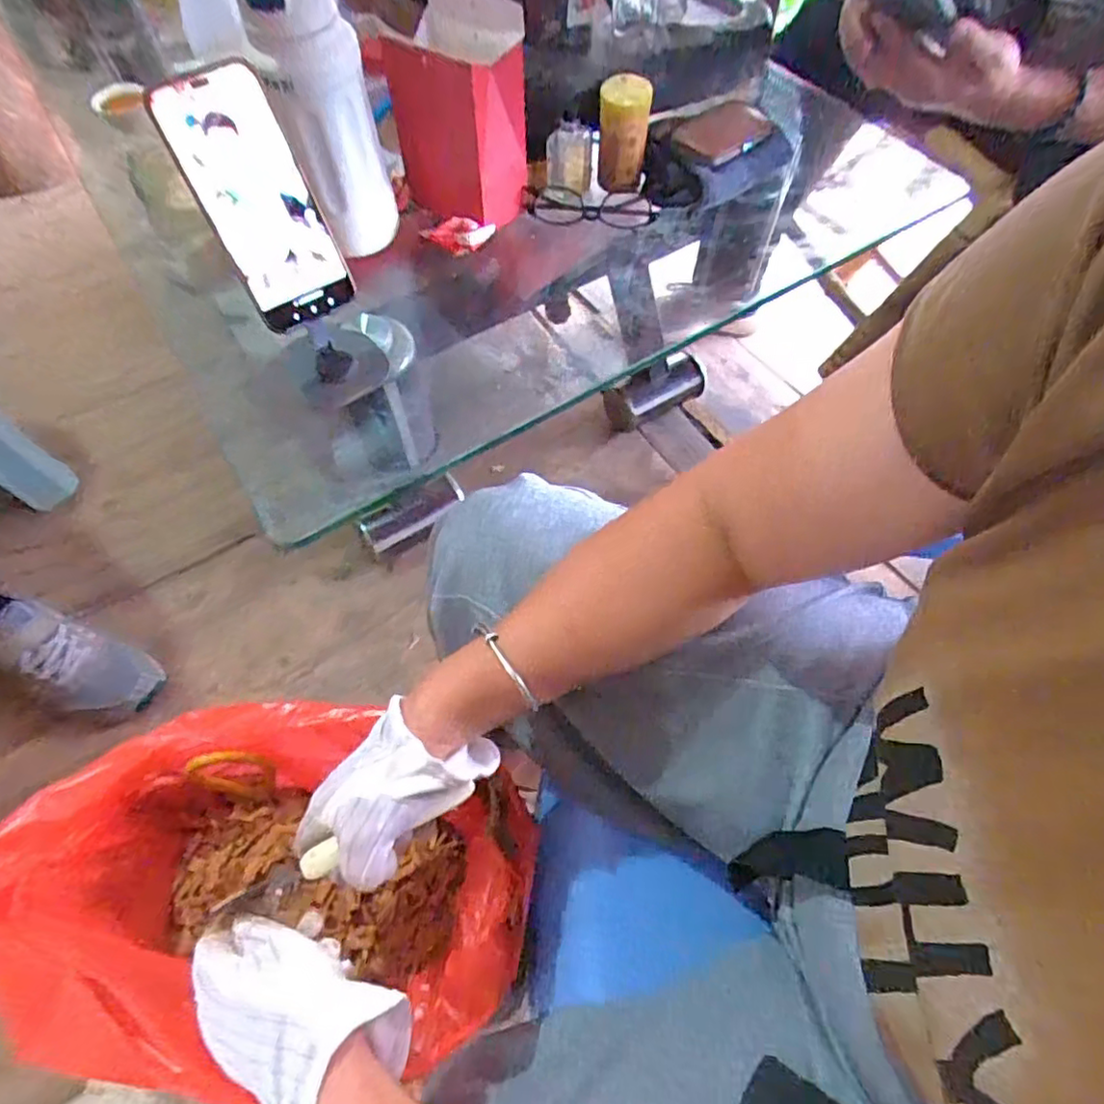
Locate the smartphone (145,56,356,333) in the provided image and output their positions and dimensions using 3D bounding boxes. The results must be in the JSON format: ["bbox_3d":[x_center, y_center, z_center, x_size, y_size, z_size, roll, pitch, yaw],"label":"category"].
[{"bbox_3d":[-0.210,-0.249,0.457,0.075,0.160,0.012,-29,38,-12],"label":"smartphone"}]

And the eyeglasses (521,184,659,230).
[{"bbox_3d":[0.039,-0.365,0.670,0.138,0.036,0.022,4,60,1],"label":"eyeglasses"}]

